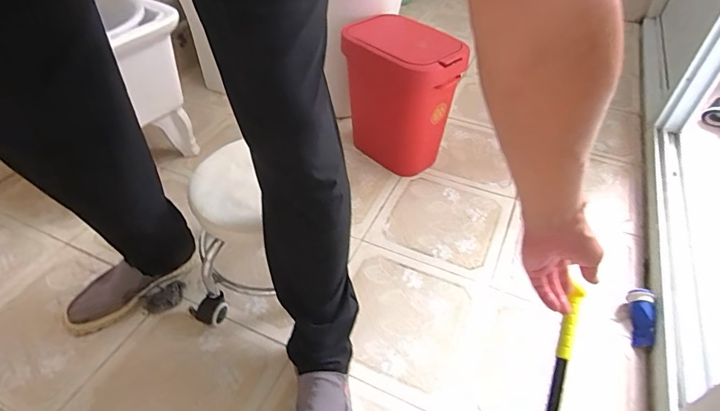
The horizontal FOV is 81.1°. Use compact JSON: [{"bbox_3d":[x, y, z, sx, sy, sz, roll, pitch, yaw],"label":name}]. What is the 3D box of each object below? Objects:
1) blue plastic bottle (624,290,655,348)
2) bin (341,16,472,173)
[{"bbox_3d":[0.552,0.219,0.827,0.032,0.039,0.117,11,63,9],"label":"blue plastic bottle"},{"bbox_3d":[0.102,-0.272,1.069,0.237,0.303,0.160,35,53,29],"label":"bin"}]

